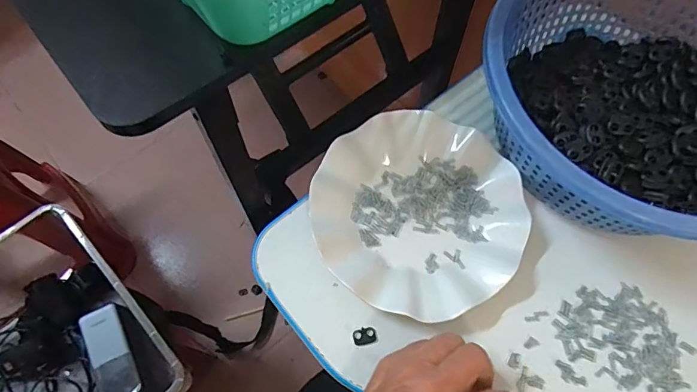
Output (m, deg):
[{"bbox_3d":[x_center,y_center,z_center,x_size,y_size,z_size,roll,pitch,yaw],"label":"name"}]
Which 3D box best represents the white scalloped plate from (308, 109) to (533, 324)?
[{"bbox_3d":[0.060,0.010,0.395,0.177,0.024,0.175,0,66,0],"label":"white scalloped plate"}]

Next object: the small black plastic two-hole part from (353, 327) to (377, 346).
[{"bbox_3d":[0.013,0.112,0.368,0.018,0.004,0.012,-15,67,-7],"label":"small black plastic two-hole part"}]

